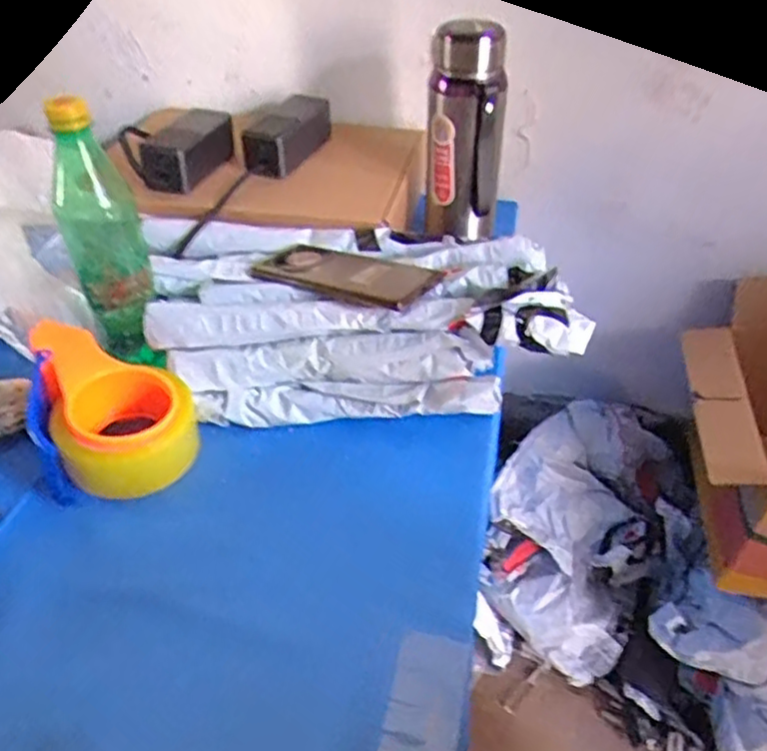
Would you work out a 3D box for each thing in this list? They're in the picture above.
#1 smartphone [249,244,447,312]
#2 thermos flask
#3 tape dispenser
[{"bbox_3d":[-0.037,-0.095,0.614,0.168,0.013,0.083,19,37,29],"label":"smartphone"},{"bbox_3d":[0.085,-0.252,0.726,0.077,0.217,0.064,5,42,6],"label":"thermos flask"},{"bbox_3d":[-0.220,0.023,0.547,0.113,0.069,0.154,-23,46,-23],"label":"tape dispenser"}]

